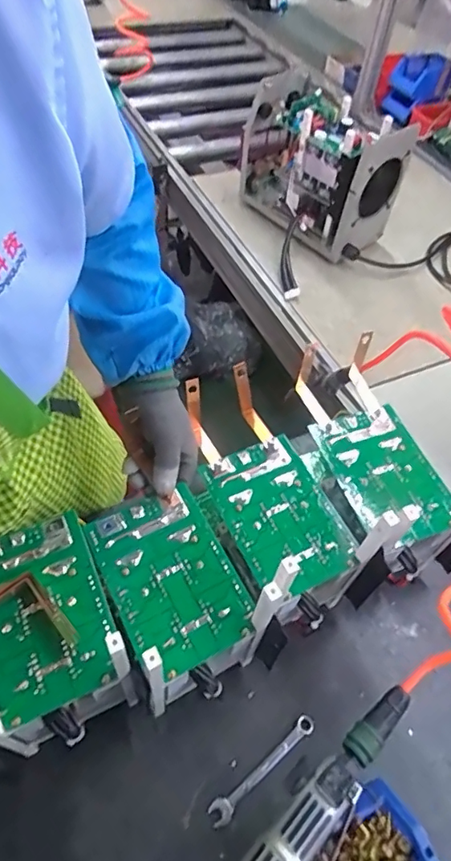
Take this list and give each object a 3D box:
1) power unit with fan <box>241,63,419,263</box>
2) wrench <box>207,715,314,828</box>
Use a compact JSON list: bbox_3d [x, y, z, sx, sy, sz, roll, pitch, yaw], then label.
[{"bbox_3d":[0.180,-0.528,1.021,0.153,0.226,0.325,-33,62,-25],"label":"power unit with fan"},{"bbox_3d":[0.038,0.332,0.498,0.129,0.006,0.020,-33,62,-25],"label":"wrench"}]

